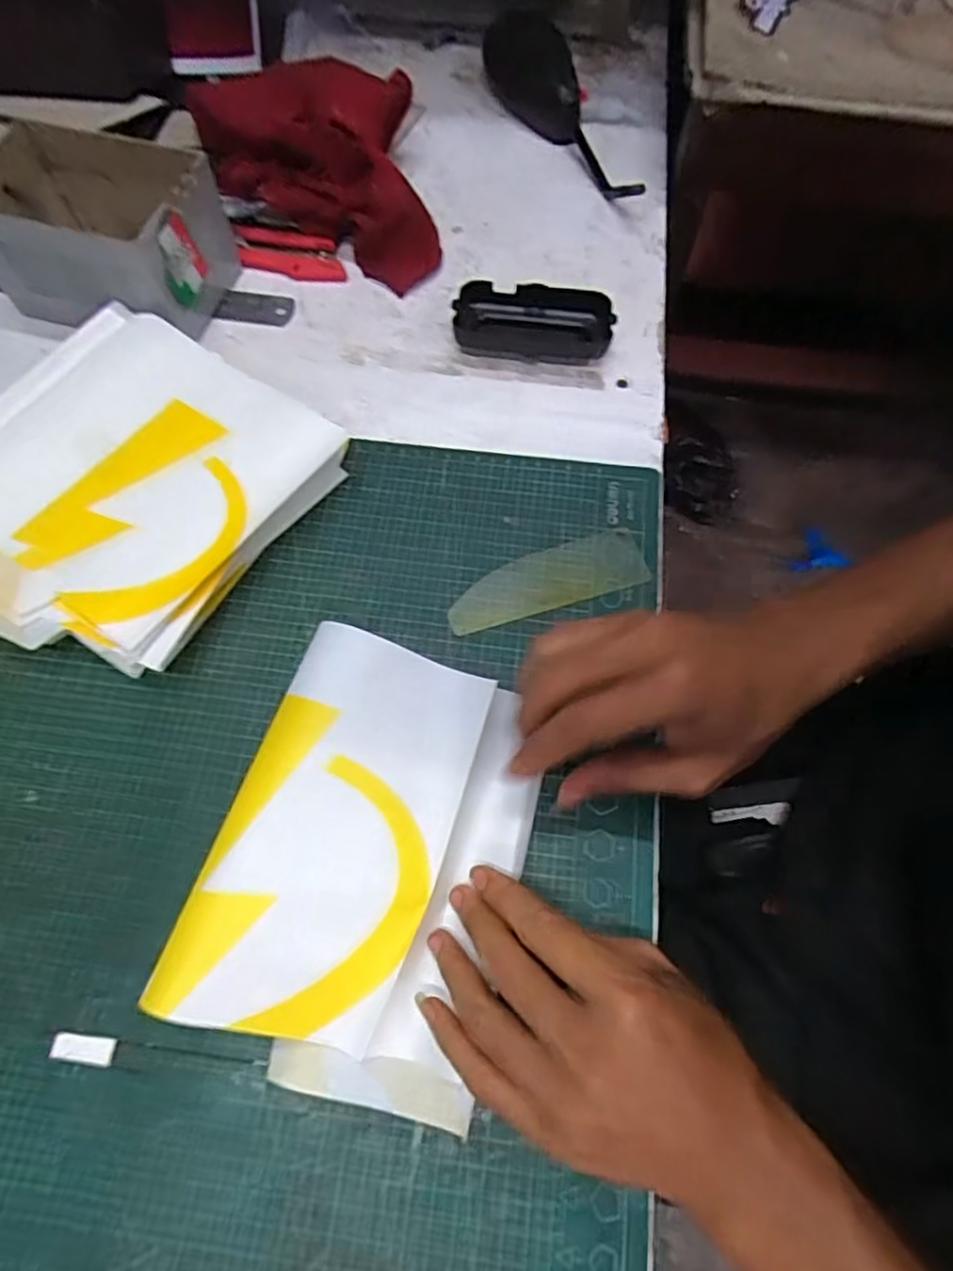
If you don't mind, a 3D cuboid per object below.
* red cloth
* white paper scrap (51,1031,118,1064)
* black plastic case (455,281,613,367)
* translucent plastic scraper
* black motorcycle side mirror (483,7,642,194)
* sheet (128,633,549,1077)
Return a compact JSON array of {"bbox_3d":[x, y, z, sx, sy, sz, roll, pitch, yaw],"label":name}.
[{"bbox_3d":[-0.128,-0.367,0.515,0.176,0.064,0.210,-10,66,-5],"label":"red cloth"},{"bbox_3d":[-0.181,0.189,0.301,0.029,0.004,0.011,7,66,2],"label":"white paper scrap"},{"bbox_3d":[0.040,-0.224,0.473,0.107,0.028,0.053,7,66,2],"label":"black plastic case"},{"bbox_3d":[0.042,-0.035,0.396,0.122,0.005,0.041,-16,67,-8],"label":"translucent plastic scraper"},{"bbox_3d":[0.064,-0.459,0.571,0.085,0.038,0.272,-8,66,-5],"label":"black motorcycle side mirror"},{"bbox_3d":[-0.046,0.097,0.306,0.125,0.065,0.170,18,66,6],"label":"sheet"}]

